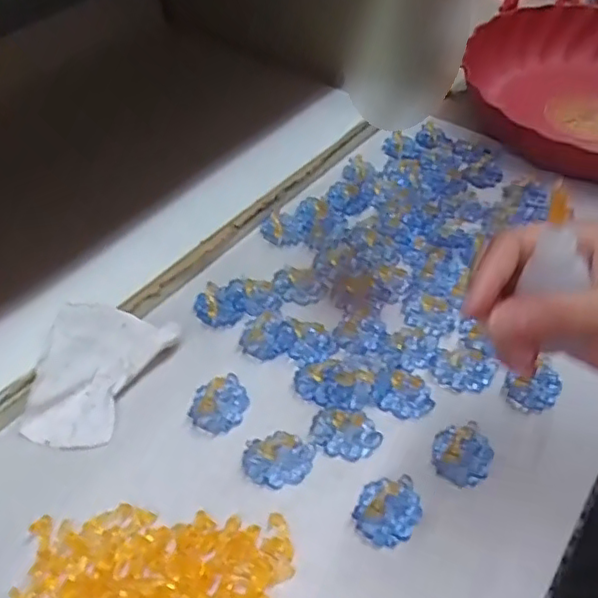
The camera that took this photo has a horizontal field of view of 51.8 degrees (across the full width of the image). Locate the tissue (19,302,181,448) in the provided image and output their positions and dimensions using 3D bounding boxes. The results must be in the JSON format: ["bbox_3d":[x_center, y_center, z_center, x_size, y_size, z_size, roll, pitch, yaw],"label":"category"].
[{"bbox_3d":[-0.116,0.041,0.352,0.066,0.020,0.081,7,47,10],"label":"tissue"}]

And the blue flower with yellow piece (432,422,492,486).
[{"bbox_3d":[0.089,0.081,0.331,0.031,0.012,0.037,15,49,17],"label":"blue flower with yellow piece"}]

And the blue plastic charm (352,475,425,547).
[{"bbox_3d":[0.046,0.106,0.311,0.030,0.004,0.039,20,51,21],"label":"blue plastic charm"}]

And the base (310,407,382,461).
[{"bbox_3d":[0.026,0.072,0.341,0.038,0.009,0.029,8,47,11],"label":"base"}]

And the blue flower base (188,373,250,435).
[{"bbox_3d":[-0.045,0.057,0.351,0.030,0.011,0.037,6,47,9],"label":"blue flower base"}]

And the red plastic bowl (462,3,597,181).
[{"bbox_3d":[0.273,-0.179,0.546,0.216,0.075,0.244,34,57,30],"label":"red plastic bowl"}]

